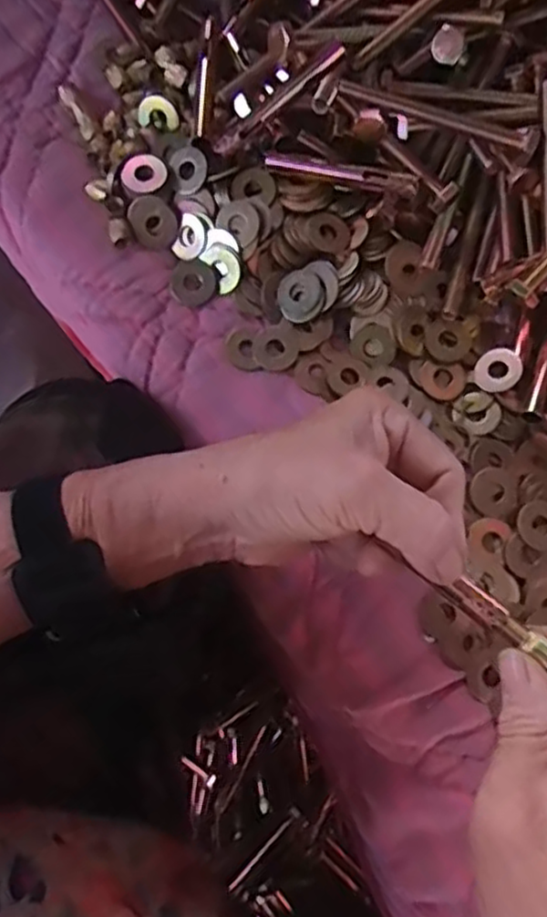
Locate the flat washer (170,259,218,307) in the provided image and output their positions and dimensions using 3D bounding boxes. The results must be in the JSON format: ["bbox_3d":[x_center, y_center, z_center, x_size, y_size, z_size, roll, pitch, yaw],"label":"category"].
[{"bbox_3d":[-0.044,-0.097,0.382,0.024,0.005,0.025,0,74,1],"label":"flat washer"}]

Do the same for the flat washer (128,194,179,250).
[{"bbox_3d":[-0.066,-0.129,0.381,0.024,0.004,0.028,-40,105,2],"label":"flat washer"}]

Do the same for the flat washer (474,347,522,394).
[{"bbox_3d":[0.120,-0.047,0.373,0.024,0.005,0.023,-22,73,24],"label":"flat washer"}]

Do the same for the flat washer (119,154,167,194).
[{"bbox_3d":[-0.070,-0.154,0.375,0.025,0.004,0.022,-33,82,-15],"label":"flat washer"}]

